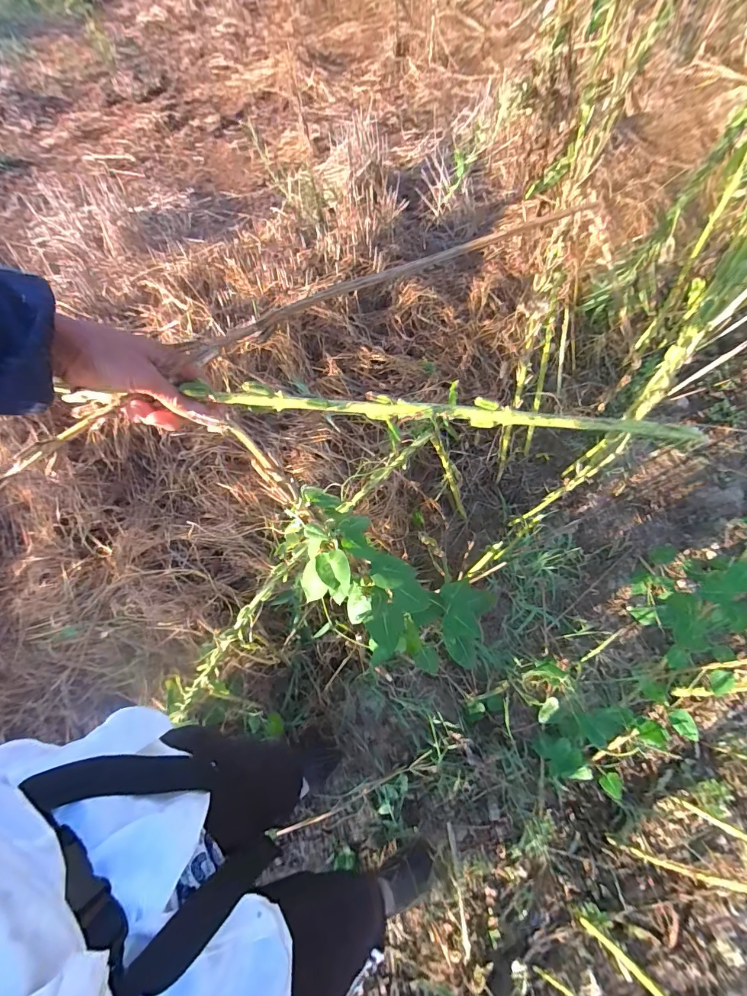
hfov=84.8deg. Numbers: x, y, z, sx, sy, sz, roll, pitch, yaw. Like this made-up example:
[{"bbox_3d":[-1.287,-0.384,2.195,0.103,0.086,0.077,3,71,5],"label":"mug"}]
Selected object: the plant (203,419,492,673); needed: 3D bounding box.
[{"bbox_3d":[0.002,0.097,0.577,0.111,0.536,0.138,-3,54,41],"label":"plant"}]

